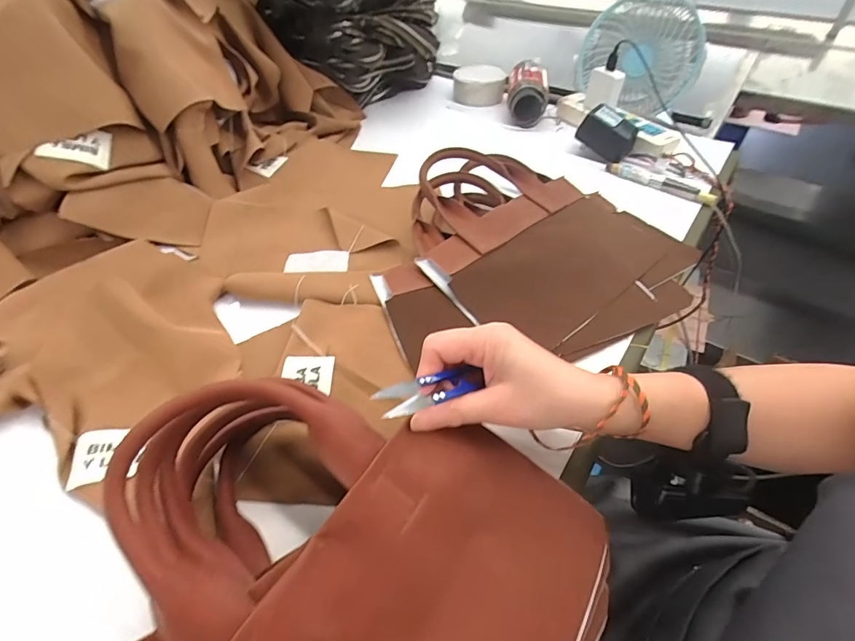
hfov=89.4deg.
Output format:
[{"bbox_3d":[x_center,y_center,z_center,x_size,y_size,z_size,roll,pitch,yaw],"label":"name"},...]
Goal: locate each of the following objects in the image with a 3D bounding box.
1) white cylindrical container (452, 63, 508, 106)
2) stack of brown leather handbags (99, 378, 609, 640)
[{"bbox_3d":[0.094,-0.433,0.785,0.094,0.048,0.100,0,48,0],"label":"white cylindrical container"},{"bbox_3d":[-0.051,0.133,0.230,0.264,0.110,0.262,30,55,24],"label":"stack of brown leather handbags"}]

